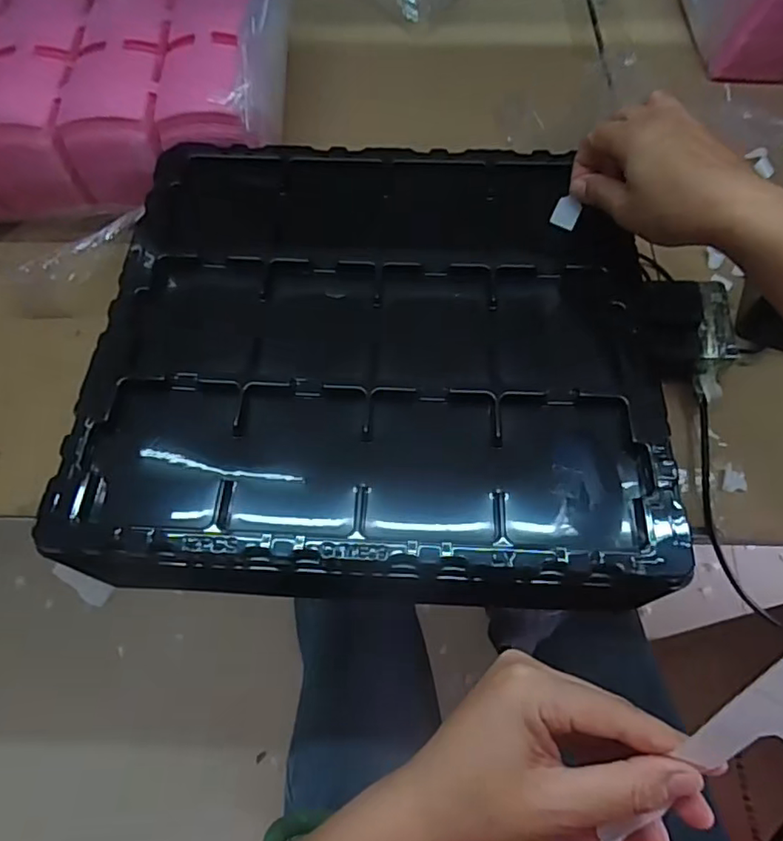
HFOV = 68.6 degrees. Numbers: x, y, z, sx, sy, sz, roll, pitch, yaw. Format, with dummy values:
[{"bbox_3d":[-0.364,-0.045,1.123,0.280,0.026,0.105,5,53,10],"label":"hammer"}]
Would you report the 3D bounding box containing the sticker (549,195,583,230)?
[{"bbox_3d":[0.133,-0.158,0.437,0.019,0.004,0.022,24,105,10],"label":"sticker"}]

